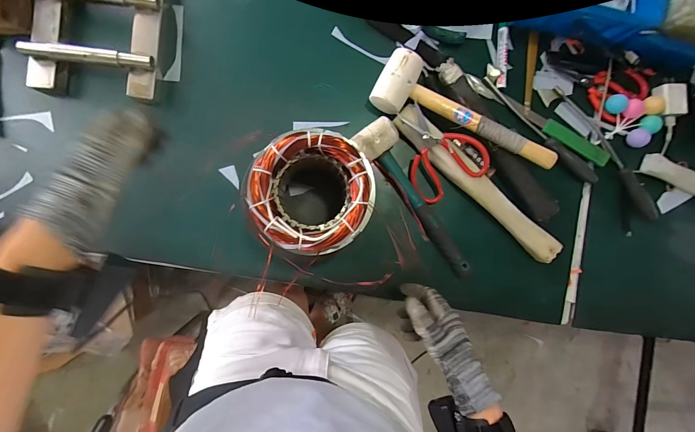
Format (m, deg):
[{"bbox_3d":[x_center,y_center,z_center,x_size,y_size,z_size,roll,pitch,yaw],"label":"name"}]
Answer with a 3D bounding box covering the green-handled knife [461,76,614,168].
[{"bbox_3d":[0.314,-0.161,0.544,0.264,0.018,0.029,31,87,-3],"label":"green-handled knife"}]

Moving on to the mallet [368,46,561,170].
[{"bbox_3d":[0.184,-0.162,0.507,0.290,0.053,0.095,22,87,-3],"label":"mallet"}]

